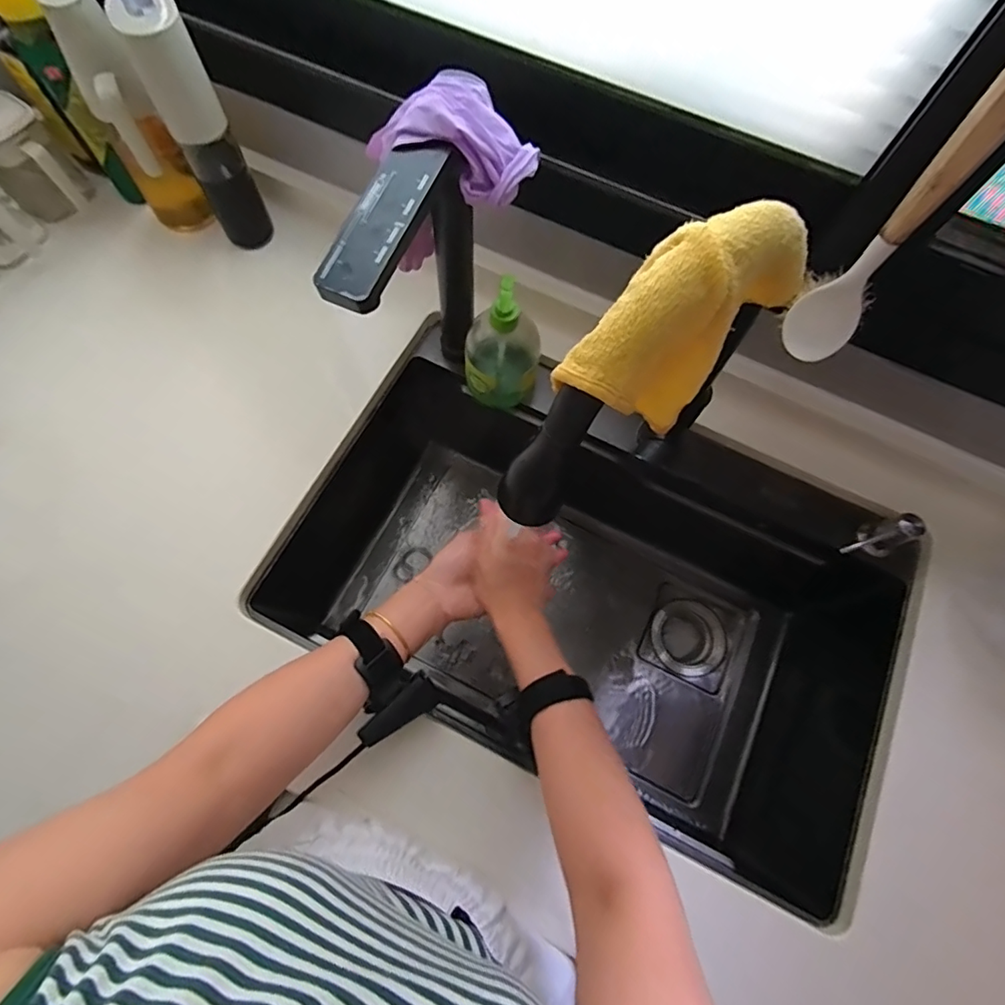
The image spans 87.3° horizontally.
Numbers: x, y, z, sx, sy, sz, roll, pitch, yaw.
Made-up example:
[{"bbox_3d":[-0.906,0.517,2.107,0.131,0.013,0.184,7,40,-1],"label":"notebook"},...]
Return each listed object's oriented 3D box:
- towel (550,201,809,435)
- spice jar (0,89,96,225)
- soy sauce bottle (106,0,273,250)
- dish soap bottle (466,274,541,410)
[{"bbox_3d":[0.116,-0.111,0.337,0.187,0.141,0.059,-41,77,-14],"label":"towel"},{"bbox_3d":[-0.569,-0.410,0.635,0.080,0.104,0.088,-37,76,-13],"label":"spice jar"},{"bbox_3d":[-0.326,-0.402,0.578,0.060,0.238,0.062,-22,73,-9],"label":"soy sauce bottle"},{"bbox_3d":[0.002,-0.168,0.579,0.082,0.178,0.068,1,71,-2],"label":"dish soap bottle"}]

